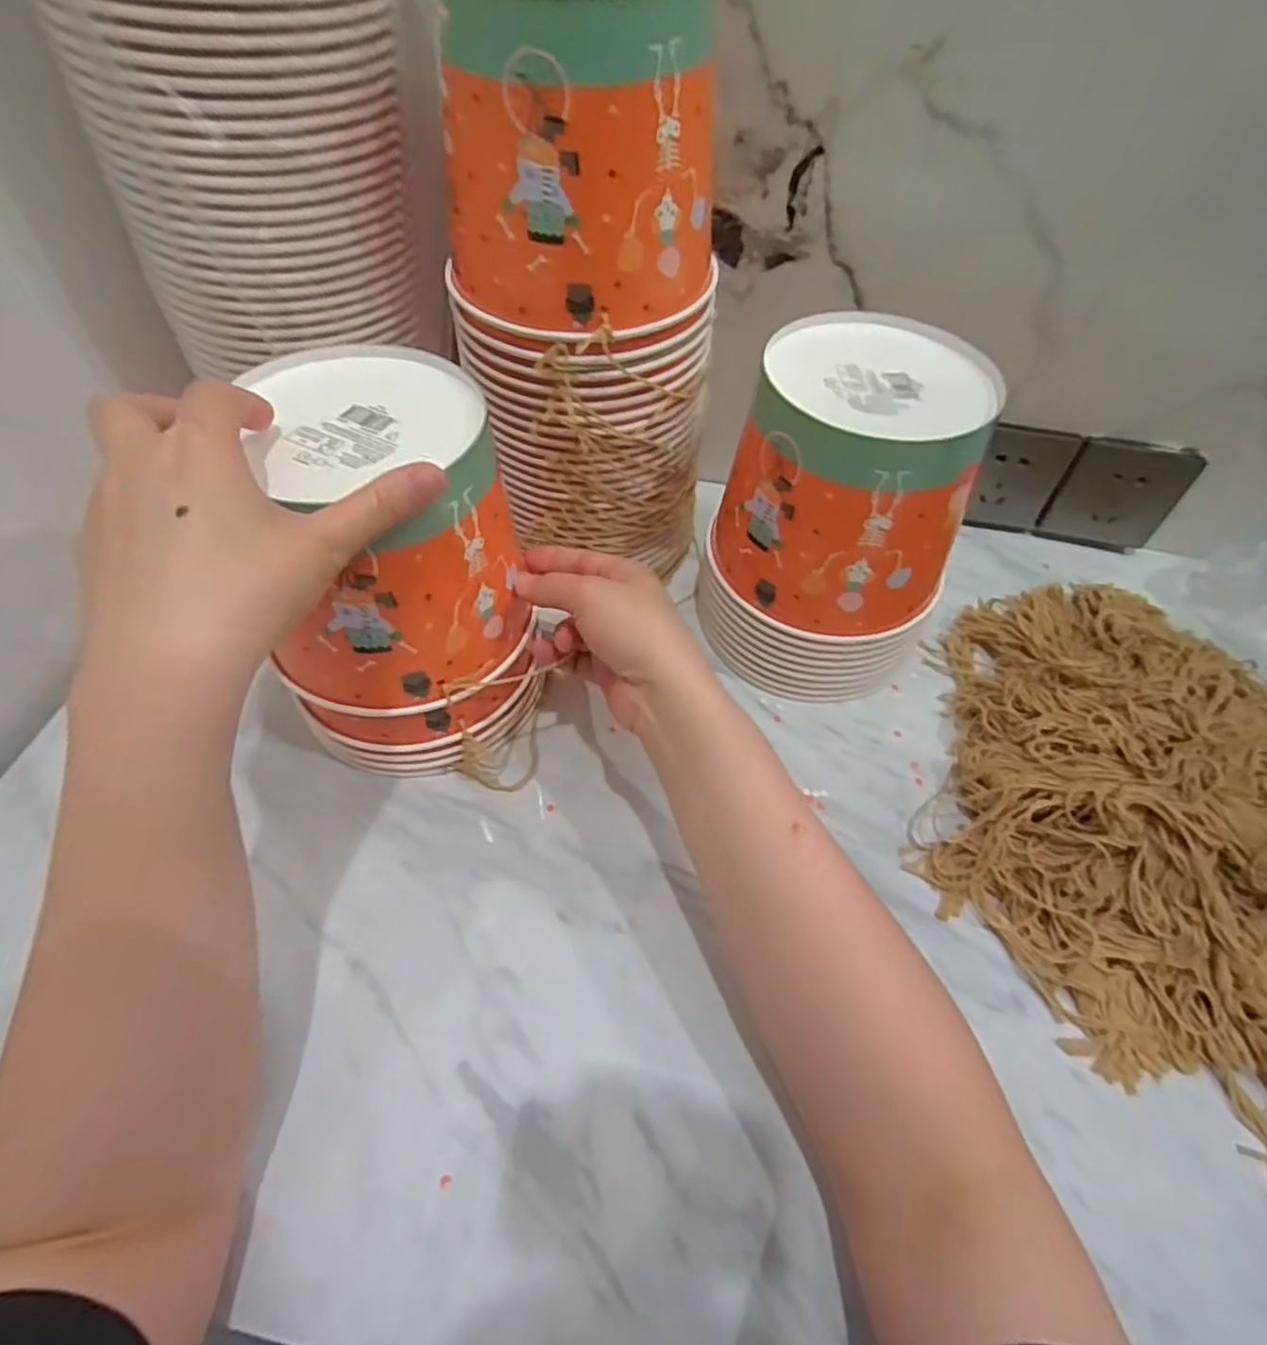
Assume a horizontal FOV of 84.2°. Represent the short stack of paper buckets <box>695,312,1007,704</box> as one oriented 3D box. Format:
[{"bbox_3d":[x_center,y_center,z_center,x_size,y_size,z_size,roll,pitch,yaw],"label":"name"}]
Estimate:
[{"bbox_3d":[0.132,-0.097,0.451,0.147,0.186,0.143,21,56,13],"label":"short stack of paper buckets"}]

